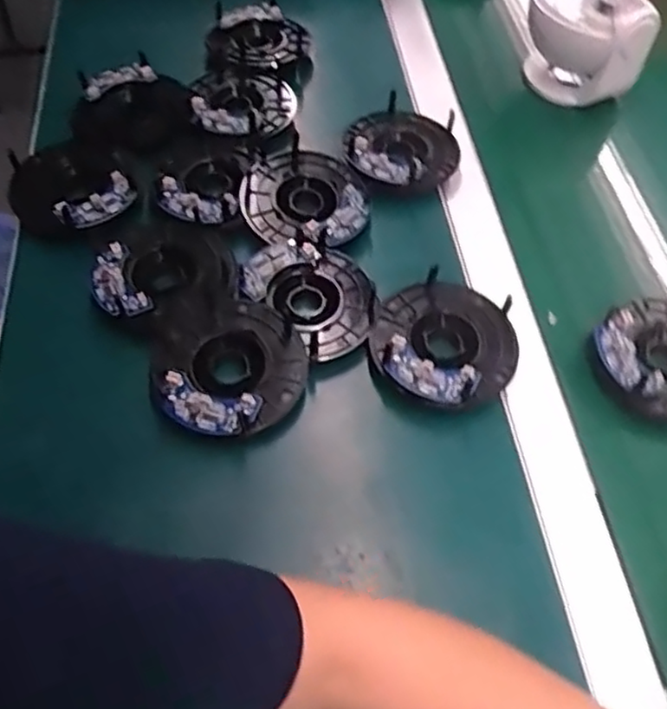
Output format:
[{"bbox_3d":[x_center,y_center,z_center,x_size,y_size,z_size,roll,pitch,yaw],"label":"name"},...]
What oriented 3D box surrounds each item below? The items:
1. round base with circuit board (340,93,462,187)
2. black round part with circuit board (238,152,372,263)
[{"bbox_3d":[0.060,-0.187,0.599,0.097,0.020,0.106,9,55,4],"label":"round base with circuit board"},{"bbox_3d":[-0.022,-0.126,0.555,0.099,0.013,0.103,1,54,-1],"label":"black round part with circuit board"}]

